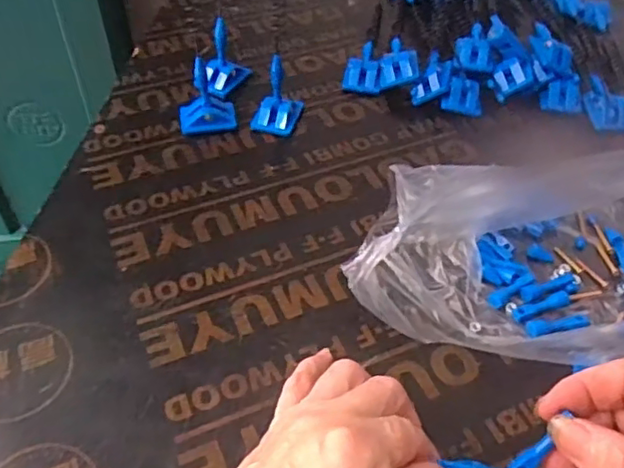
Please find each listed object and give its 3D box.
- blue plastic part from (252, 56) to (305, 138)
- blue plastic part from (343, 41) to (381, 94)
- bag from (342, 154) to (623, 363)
[{"bbox_3d":[-0.028,-0.112,0.496,0.032,0.056,0.036,15,49,13],"label":"blue plastic part"},{"bbox_3d":[0.048,-0.156,0.562,0.032,0.020,0.062,5,47,3],"label":"blue plastic part"},{"bbox_3d":[0.154,0.003,0.373,0.244,0.081,0.131,5,47,3],"label":"bag"}]

